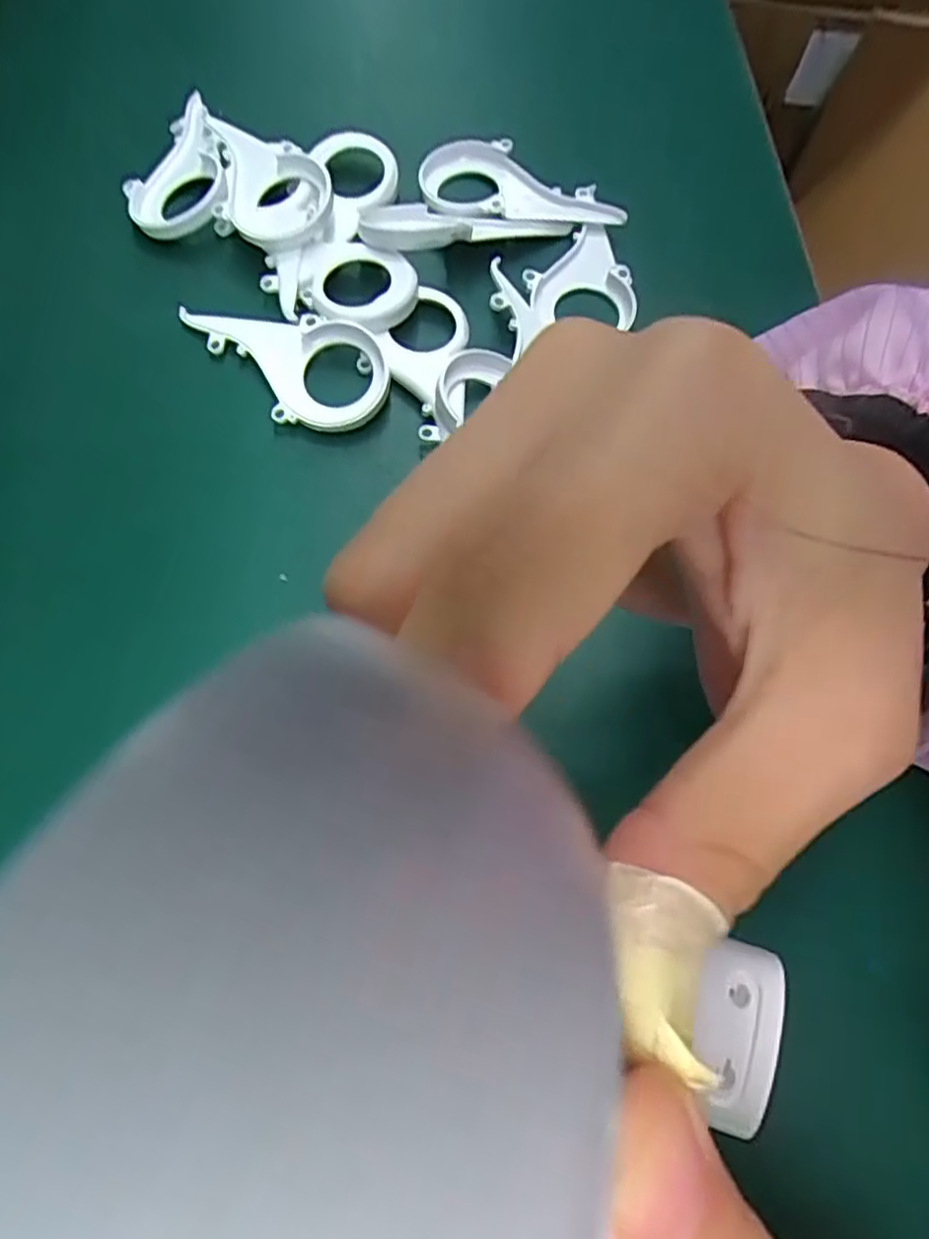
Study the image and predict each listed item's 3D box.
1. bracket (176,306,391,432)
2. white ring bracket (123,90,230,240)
[{"bbox_3d":[-0.075,-0.102,0.296,0.089,0.013,0.046,7,66,5],"label":"bracket"},{"bbox_3d":[-0.131,-0.213,0.337,0.047,0.015,0.091,-6,65,-1],"label":"white ring bracket"}]

